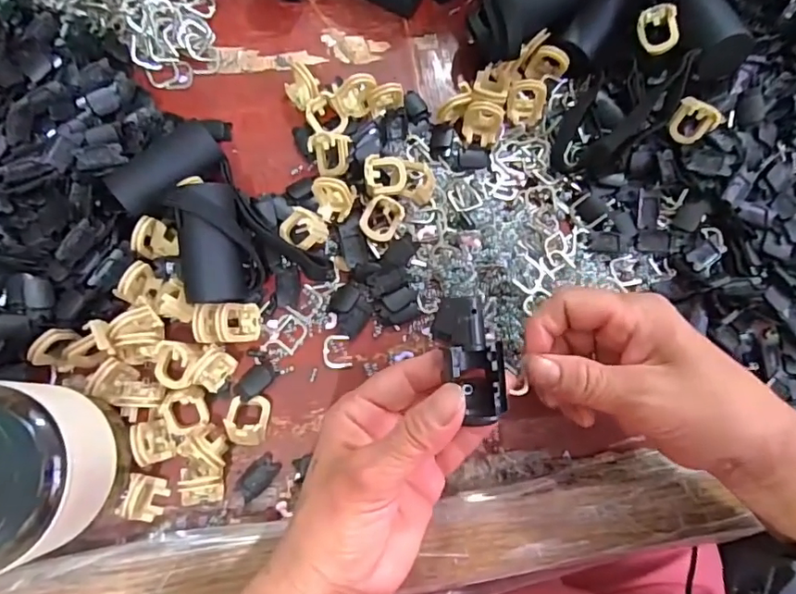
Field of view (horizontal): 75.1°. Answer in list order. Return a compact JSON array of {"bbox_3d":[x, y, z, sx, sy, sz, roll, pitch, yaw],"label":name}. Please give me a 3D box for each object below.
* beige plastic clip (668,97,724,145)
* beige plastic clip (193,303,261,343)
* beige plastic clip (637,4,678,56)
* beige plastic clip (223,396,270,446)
[{"bbox_3d":[0.175,-0.105,0.308,0.024,0.024,0.011,34,42,-11],"label":"beige plastic clip"},{"bbox_3d":[-0.093,0.014,0.282,0.036,0.016,0.021,1,91,-36],"label":"beige plastic clip"},{"bbox_3d":[0.156,-0.161,0.311,0.022,0.009,0.027,-16,101,21],"label":"beige plastic clip"},{"bbox_3d":[-0.081,0.066,0.277,0.021,0.018,0.024,8,80,-2],"label":"beige plastic clip"}]

